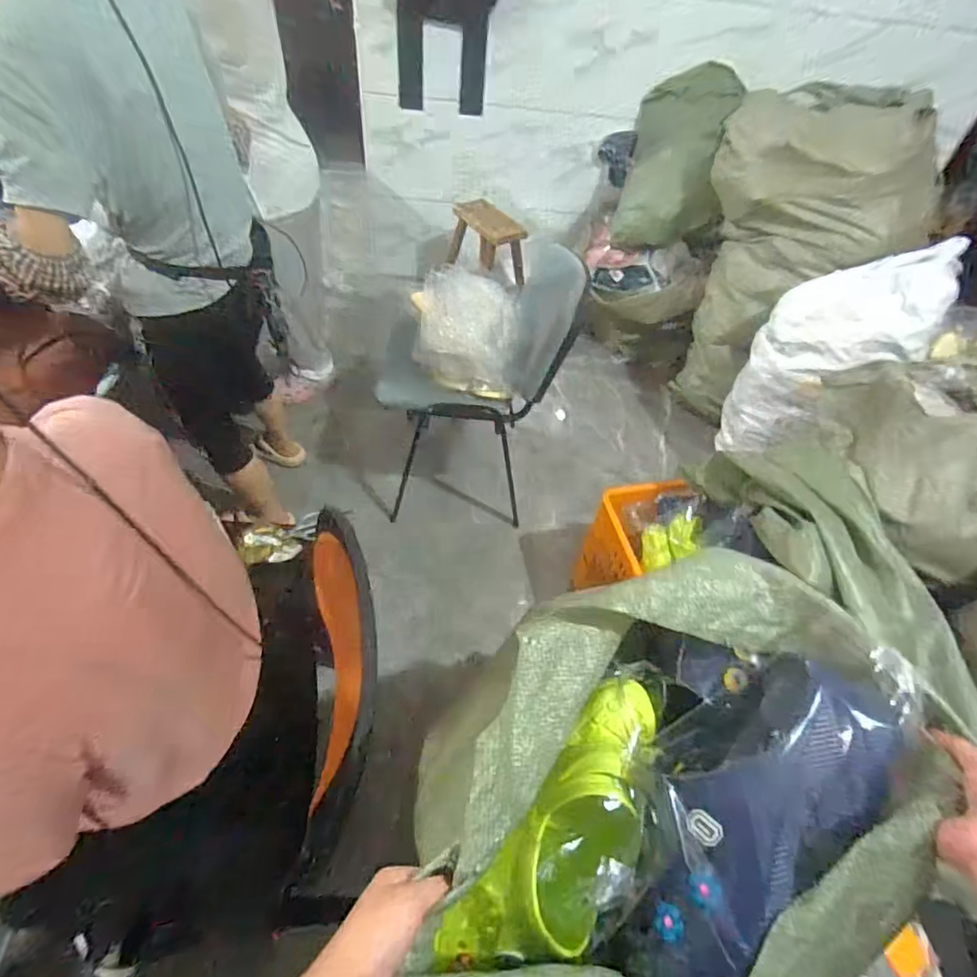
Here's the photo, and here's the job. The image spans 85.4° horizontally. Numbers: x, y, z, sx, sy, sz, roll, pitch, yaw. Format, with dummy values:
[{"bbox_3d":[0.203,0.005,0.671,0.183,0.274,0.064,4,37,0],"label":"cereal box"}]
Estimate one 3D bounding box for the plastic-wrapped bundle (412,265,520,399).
[{"bbox_3d":[-0.058,-0.444,1.416,0.283,0.168,0.378,7,50,-1],"label":"plastic-wrapped bundle"}]

